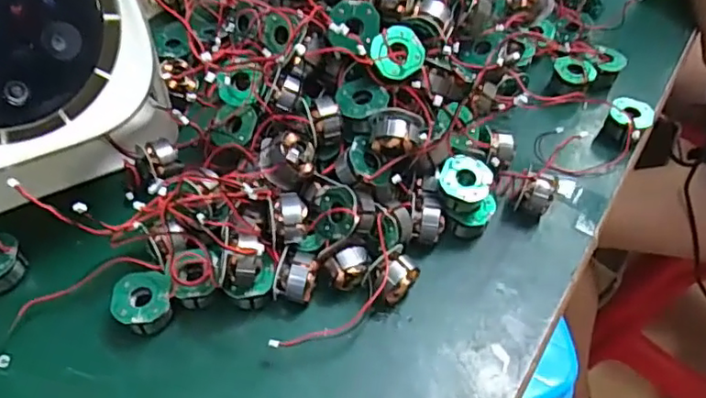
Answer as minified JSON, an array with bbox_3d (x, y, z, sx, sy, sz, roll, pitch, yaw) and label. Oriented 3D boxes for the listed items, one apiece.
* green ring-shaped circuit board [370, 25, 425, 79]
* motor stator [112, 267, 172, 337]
[{"bbox_3d":[0.028,-0.089,0.356,0.030,0.006,0.035,44,81,-2],"label":"green ring-shaped circuit board"},{"bbox_3d":[-0.118,0.058,0.333,0.030,0.023,0.032,2,53,-3],"label":"motor stator"}]

